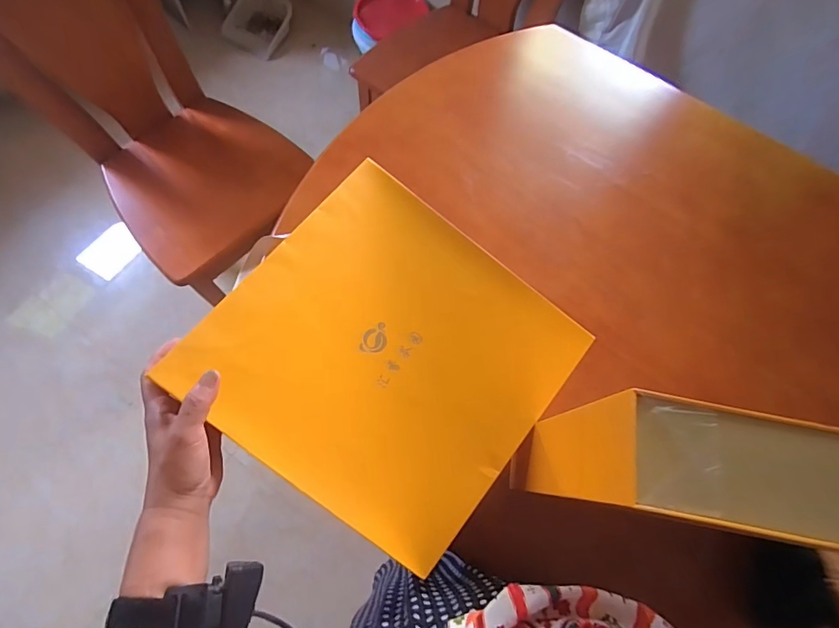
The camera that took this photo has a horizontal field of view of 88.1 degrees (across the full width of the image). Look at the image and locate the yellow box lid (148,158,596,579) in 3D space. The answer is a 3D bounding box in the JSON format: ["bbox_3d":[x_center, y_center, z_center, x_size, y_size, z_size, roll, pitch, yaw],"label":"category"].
[{"bbox_3d":[-0.022,0.044,0.431,0.311,0.043,0.292,40,79,-5],"label":"yellow box lid"}]

